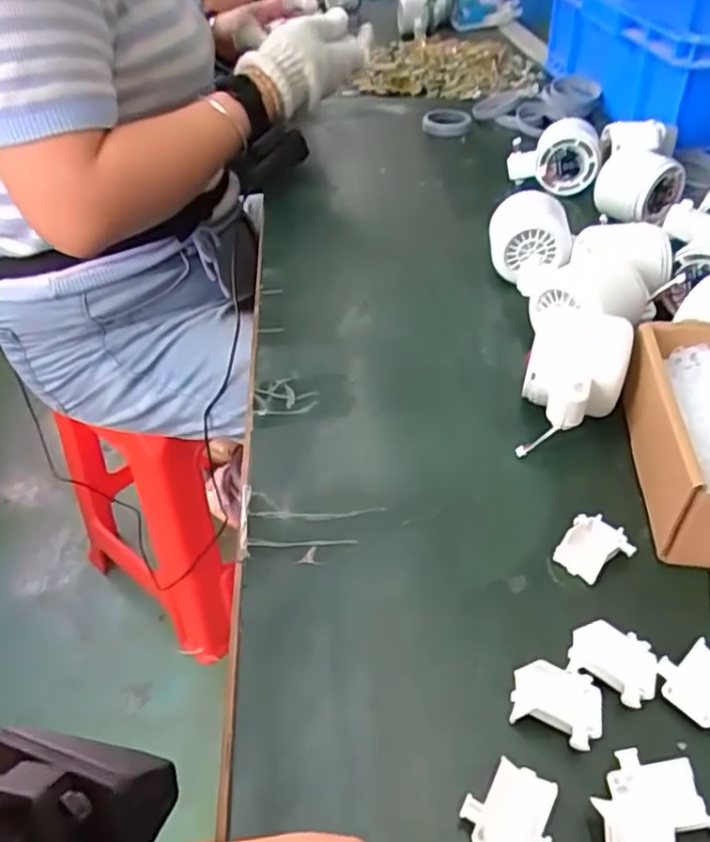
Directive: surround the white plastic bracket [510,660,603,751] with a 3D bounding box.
[{"bbox_3d":[0.080,0.110,0.255,0.034,0.011,0.028,16,46,21],"label":"white plastic bracket"}]

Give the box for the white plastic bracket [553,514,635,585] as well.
[{"bbox_3d":[0.114,0.059,0.310,0.033,0.014,0.028,-35,50,-29],"label":"white plastic bracket"}]

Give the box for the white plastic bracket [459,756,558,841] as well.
[{"bbox_3d":[0.055,0.137,0.226,0.029,0.013,0.032,25,50,28],"label":"white plastic bracket"}]

